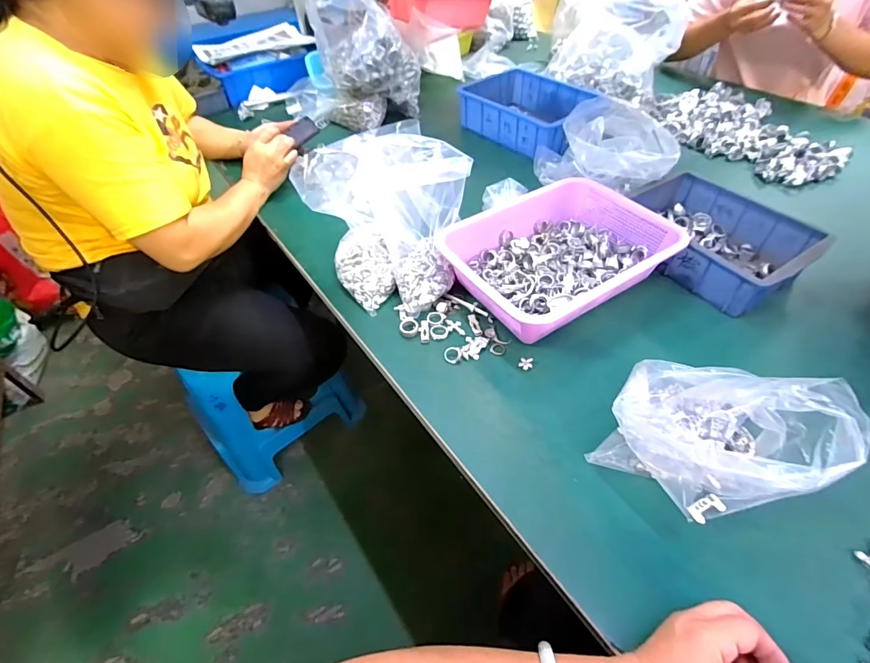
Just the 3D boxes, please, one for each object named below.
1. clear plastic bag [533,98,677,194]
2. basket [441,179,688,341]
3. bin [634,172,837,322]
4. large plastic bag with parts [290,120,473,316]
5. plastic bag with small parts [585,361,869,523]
[{"bbox_3d":[0.318,-0.331,0.766,0.169,0.103,0.254,-30,54,-22],"label":"clear plastic bag"},{"bbox_3d":[0.170,-0.114,0.609,0.297,0.070,0.225,-24,52,-17],"label":"basket"},{"bbox_3d":[0.418,-0.144,0.637,0.174,0.063,0.244,-24,52,-17],"label":"bin"},{"bbox_3d":[-0.062,-0.156,0.586,0.178,0.178,0.187,-27,53,-19],"label":"large plastic bag with parts"},{"bbox_3d":[0.259,0.090,0.406,0.179,0.121,0.156,-11,49,-7],"label":"plastic bag with small parts"}]

